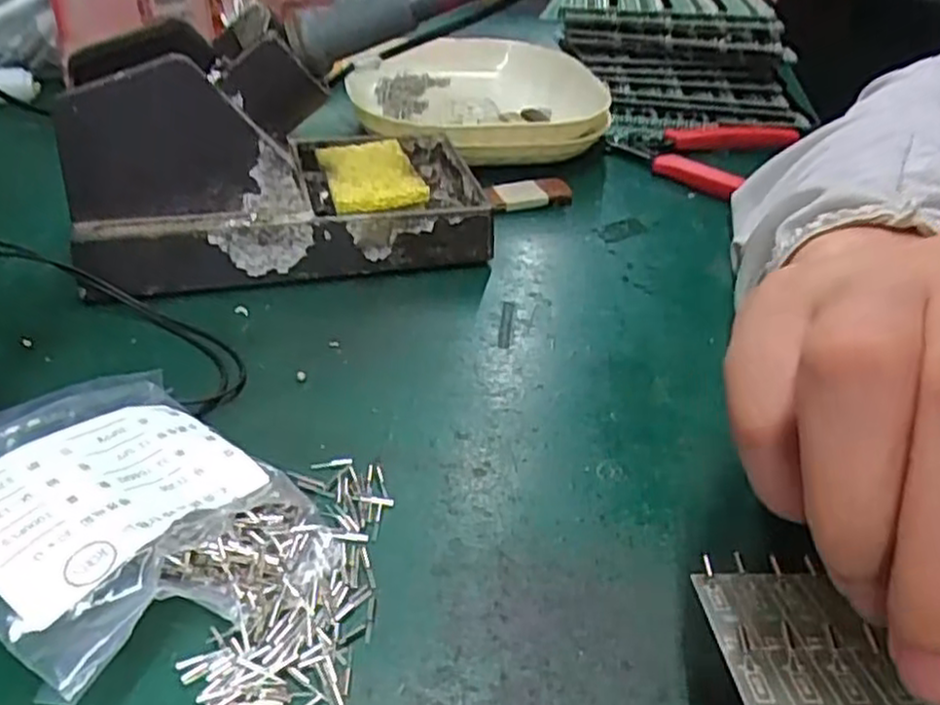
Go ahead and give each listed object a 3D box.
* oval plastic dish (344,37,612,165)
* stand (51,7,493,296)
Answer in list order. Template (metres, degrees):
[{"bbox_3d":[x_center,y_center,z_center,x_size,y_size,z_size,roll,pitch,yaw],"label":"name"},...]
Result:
[{"bbox_3d":[0.003,-0.145,0.422,0.137,0.035,0.149,-6,39,-13],"label":"oval plastic dish"},{"bbox_3d":[-0.074,-0.081,0.291,0.153,0.086,0.074,-9,40,-17],"label":"stand"}]

